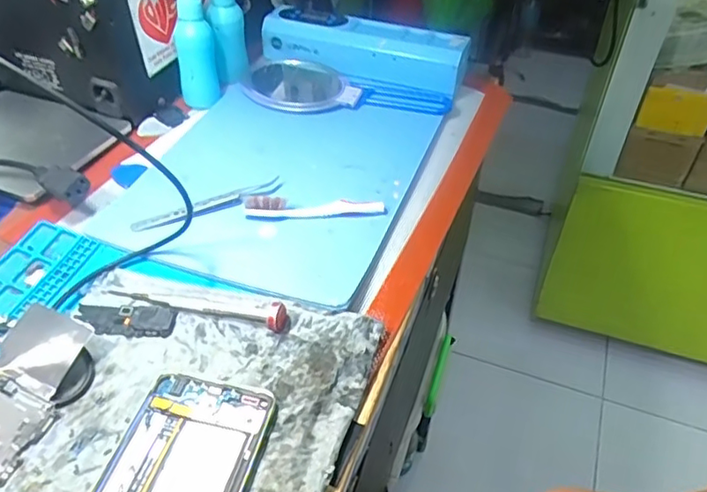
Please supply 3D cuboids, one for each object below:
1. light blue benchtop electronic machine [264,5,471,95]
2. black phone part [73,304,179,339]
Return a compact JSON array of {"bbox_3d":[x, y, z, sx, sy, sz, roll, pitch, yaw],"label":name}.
[{"bbox_3d":[0.009,-0.193,0.585,0.204,0.049,0.059,13,45,12],"label":"light blue benchtop electronic machine"},{"bbox_3d":[-0.146,0.047,0.373,0.064,0.006,0.023,4,44,3],"label":"black phone part"}]

